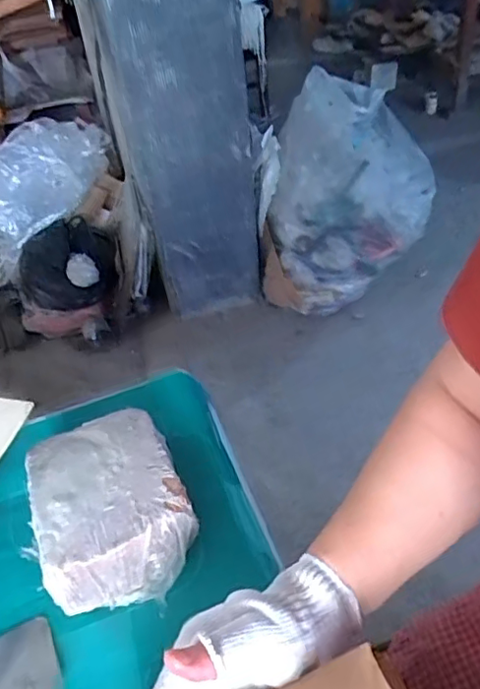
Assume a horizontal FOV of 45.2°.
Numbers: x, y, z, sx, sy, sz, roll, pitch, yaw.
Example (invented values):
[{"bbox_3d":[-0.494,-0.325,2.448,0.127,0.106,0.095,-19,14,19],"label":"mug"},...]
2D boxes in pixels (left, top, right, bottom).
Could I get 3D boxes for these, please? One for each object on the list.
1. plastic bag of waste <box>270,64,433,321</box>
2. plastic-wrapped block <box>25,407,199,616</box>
[{"bbox_3d":[0.302,-0.396,1.562,0.402,0.496,0.389,8,43,15],"label":"plastic bag of waste"},{"bbox_3d":[-0.108,0.130,0.482,0.115,0.061,0.150,-17,42,-12],"label":"plastic-wrapped block"}]

